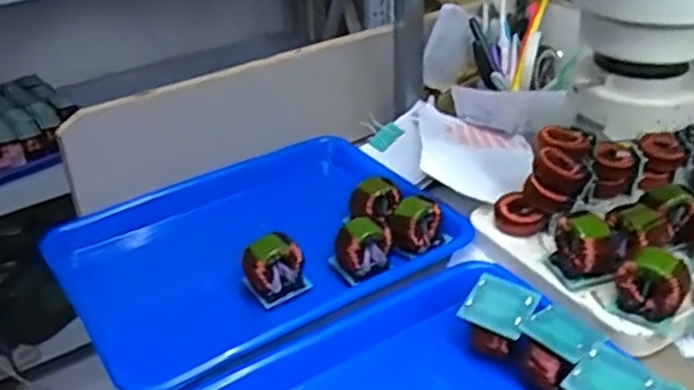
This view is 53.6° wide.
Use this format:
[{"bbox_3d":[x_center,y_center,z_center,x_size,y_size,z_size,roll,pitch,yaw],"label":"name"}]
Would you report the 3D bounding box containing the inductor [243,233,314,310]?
[{"bbox_3d":[-0.061,0.062,0.578,0.048,0.048,0.031,-20,36,-25],"label":"inductor"}]

